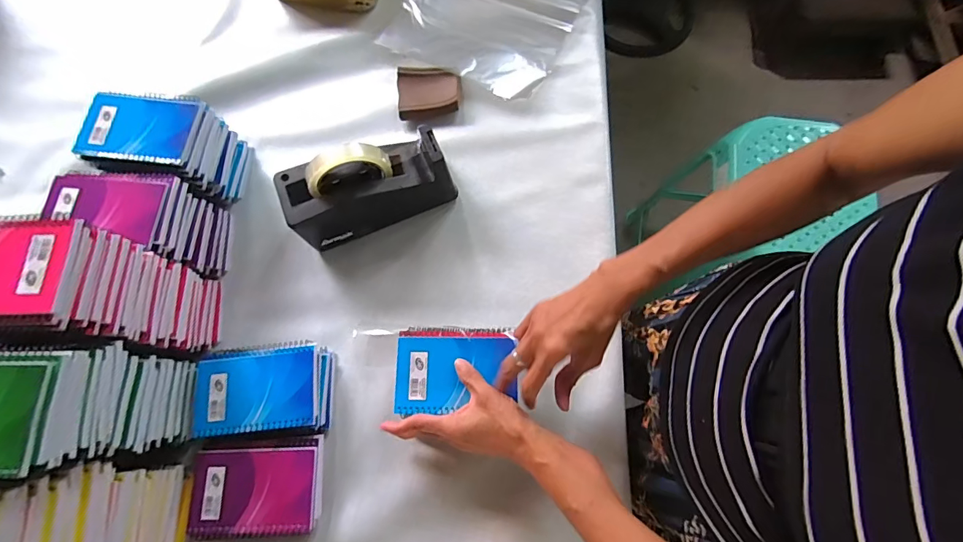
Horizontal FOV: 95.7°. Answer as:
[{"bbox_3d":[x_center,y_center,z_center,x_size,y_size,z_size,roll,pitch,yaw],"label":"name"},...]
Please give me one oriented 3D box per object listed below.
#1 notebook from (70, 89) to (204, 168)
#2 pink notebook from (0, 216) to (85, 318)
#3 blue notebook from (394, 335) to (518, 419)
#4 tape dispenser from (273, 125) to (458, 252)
[{"bbox_3d":[-0.404,-0.171,0.513,0.126,0.019,0.090,6,73,4],"label":"notebook"},{"bbox_3d":[-0.404,-0.005,0.360,0.127,0.014,0.084,0,73,2],"label":"pink notebook"},{"bbox_3d":[-0.029,0.109,0.468,0.127,0.013,0.077,-1,73,2],"label":"blue notebook"},{"bbox_3d":[-0.137,-0.103,0.535,0.191,0.122,0.073,-19,73,-4],"label":"tape dispenser"}]

